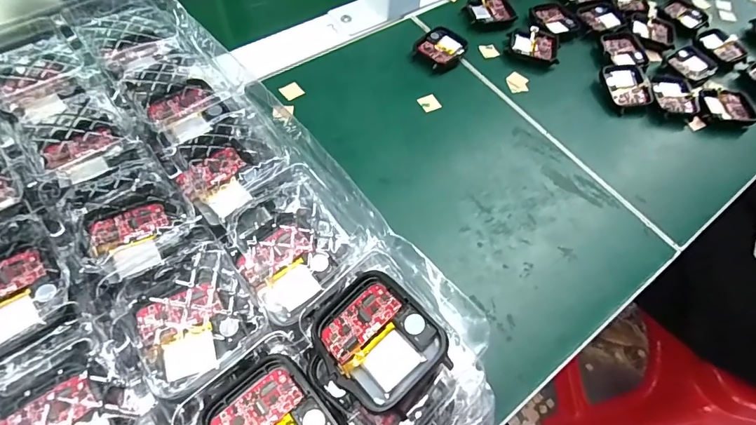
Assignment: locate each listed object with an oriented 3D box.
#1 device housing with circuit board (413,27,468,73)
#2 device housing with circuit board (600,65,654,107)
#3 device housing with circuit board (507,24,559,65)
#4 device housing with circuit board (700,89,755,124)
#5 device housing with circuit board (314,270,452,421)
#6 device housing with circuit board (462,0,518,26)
[{"bbox_3d":[0.056,-0.144,0.368,0.037,0.010,0.044,42,67,17],"label":"device housing with circuit board"},{"bbox_3d":[0.214,-0.111,0.363,0.038,0.008,0.045,-4,62,-6],"label":"device housing with circuit board"},{"bbox_3d":[0.142,-0.153,0.382,0.044,0.010,0.040,18,62,6],"label":"device housing with circuit board"},{"bbox_3d":[0.302,-0.091,0.363,0.045,0.007,0.035,0,62,-4],"label":"device housing with circuit board"},{"bbox_3d":[-0.001,0.045,0.151,0.036,0.005,0.045,-44,61,-11],"label":"device housing with circuit board"},{"bbox_3d":[0.106,-0.194,0.400,0.043,0.007,0.039,-15,64,-12],"label":"device housing with circuit board"}]

